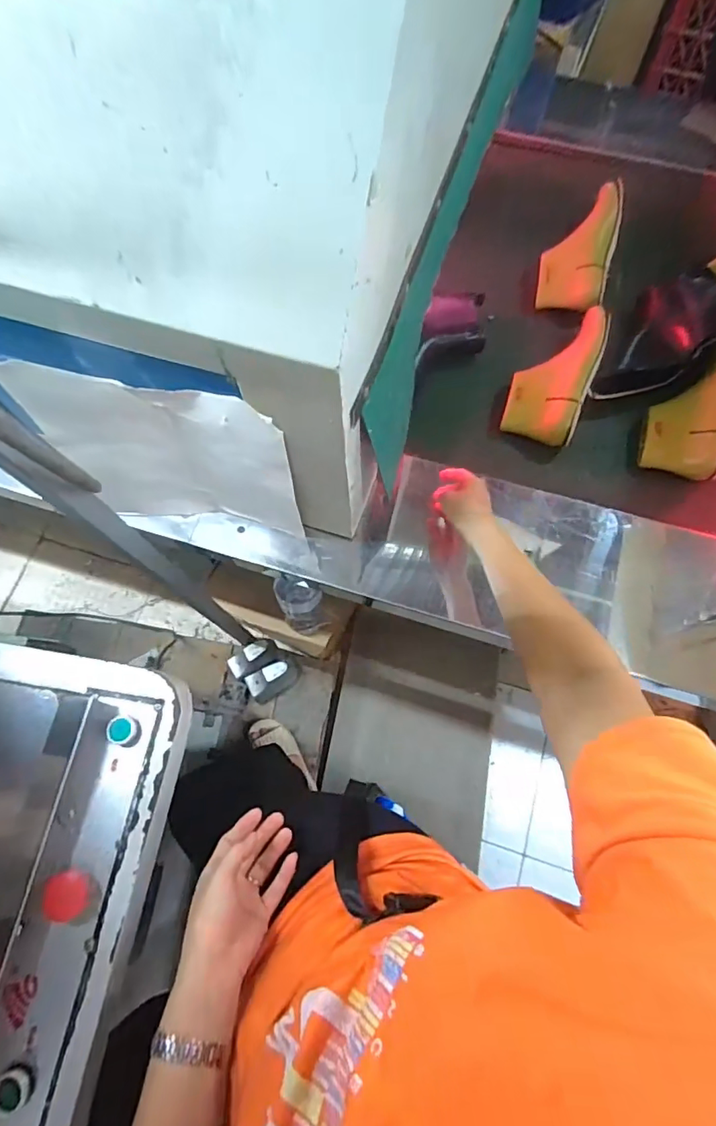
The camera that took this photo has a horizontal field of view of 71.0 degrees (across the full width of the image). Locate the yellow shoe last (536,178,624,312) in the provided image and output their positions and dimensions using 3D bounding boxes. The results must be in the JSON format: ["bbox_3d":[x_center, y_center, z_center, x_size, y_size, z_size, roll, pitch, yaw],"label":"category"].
[{"bbox_3d":[0.395,-0.550,0.903,0.115,0.065,0.239,10,80,19],"label":"yellow shoe last"}]

